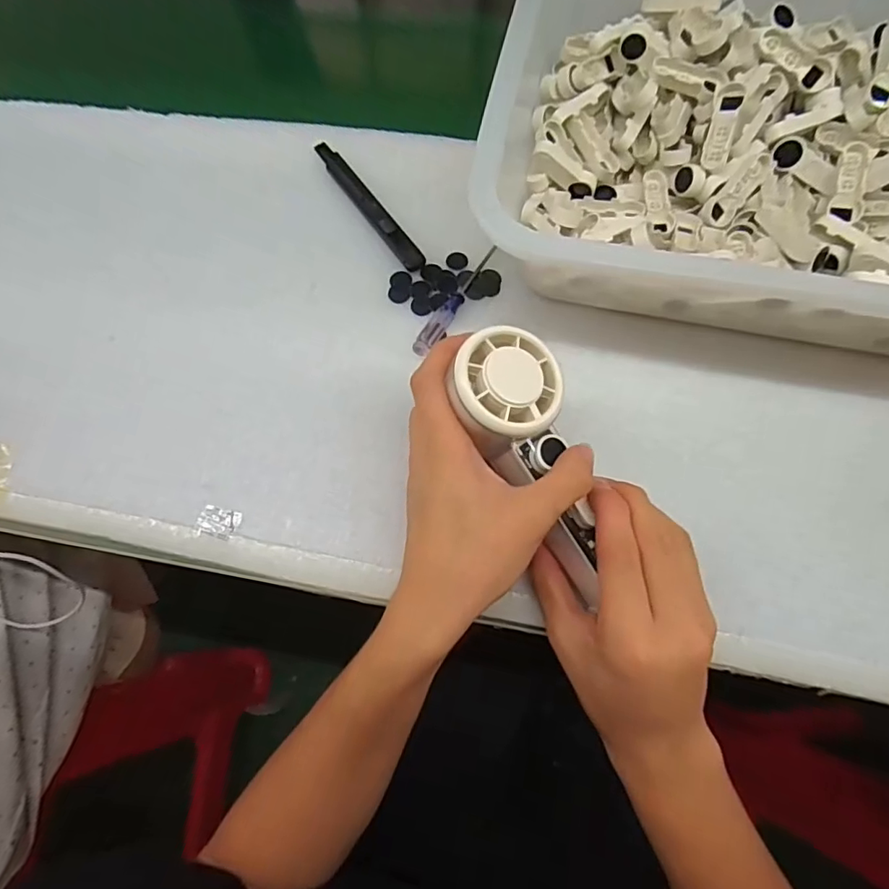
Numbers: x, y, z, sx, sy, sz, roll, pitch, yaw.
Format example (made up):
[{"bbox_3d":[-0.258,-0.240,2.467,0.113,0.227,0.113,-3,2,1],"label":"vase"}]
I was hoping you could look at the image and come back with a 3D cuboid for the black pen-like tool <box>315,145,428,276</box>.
[{"bbox_3d":[-0.057,-0.176,0.388,0.015,0.006,0.137,-33,72,-9],"label":"black pen-like tool"}]

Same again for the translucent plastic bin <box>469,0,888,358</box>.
[{"bbox_3d":[0.206,-0.188,0.344,0.347,0.090,0.255,12,71,6],"label":"translucent plastic bin"}]

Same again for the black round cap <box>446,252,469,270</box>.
[{"bbox_3d":[0.009,-0.128,0.373,0.015,0.004,0.015,2,69,3],"label":"black round cap"}]

